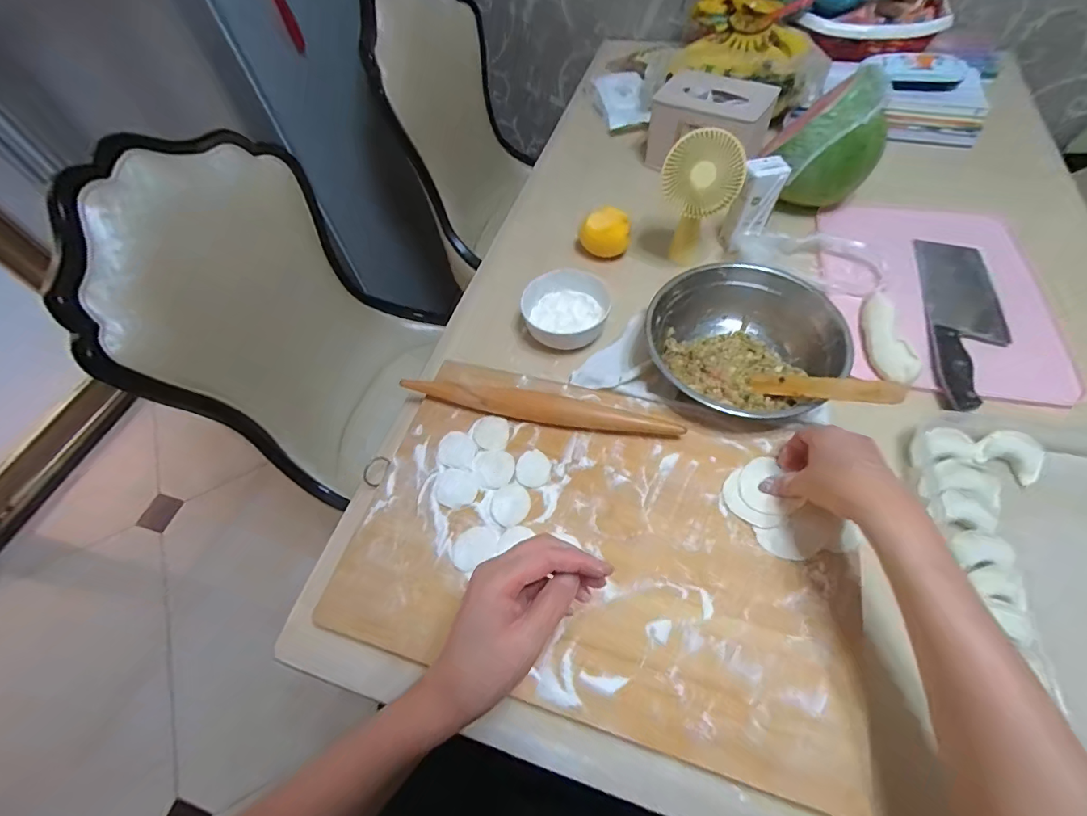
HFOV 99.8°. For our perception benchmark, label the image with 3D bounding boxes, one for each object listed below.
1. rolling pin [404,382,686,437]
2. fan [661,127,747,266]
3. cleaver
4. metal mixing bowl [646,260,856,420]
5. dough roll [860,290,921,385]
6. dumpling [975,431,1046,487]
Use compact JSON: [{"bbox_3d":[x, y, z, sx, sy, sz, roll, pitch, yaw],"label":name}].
[{"bbox_3d":[-0.008,-0.001,0.499,0.300,0.037,0.034,5,60,8],"label":"rolling pin"},{"bbox_3d":[0.192,-0.256,0.578,0.090,0.168,0.037,3,58,5],"label":"fan"},{"bbox_3d":[0.500,-0.105,0.541,0.079,0.019,0.279,15,60,13],"label":"cleaver"},{"bbox_3d":[0.211,-0.070,0.504,0.172,0.073,0.195,-40,64,-18],"label":"metal mixing bowl"},{"bbox_3d":[0.399,-0.093,0.534,0.043,0.031,0.144,11,61,11],"label":"dough roll"},{"bbox_3d":[0.463,0.043,0.452,0.046,0.020,0.047,31,65,21],"label":"dumpling"}]

